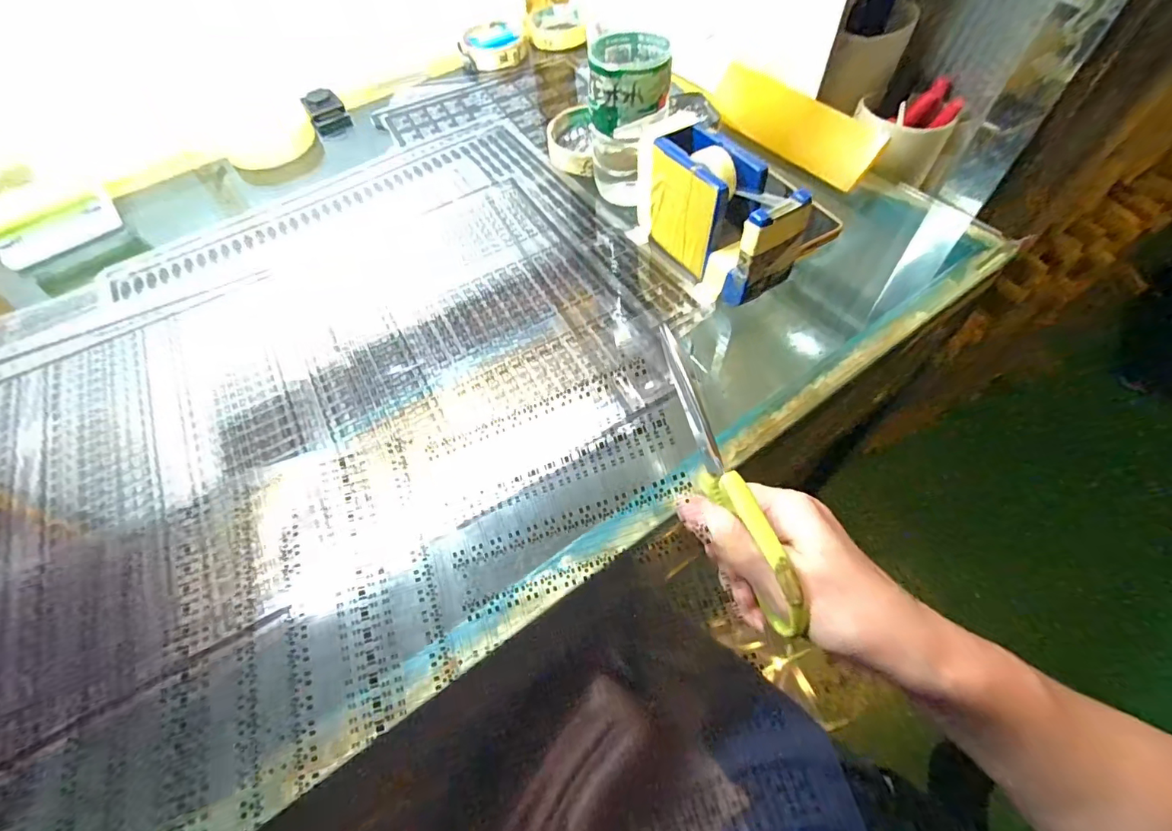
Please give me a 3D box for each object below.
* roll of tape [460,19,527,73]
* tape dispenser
[{"bbox_3d":[-0.117,-0.474,0.633,0.078,0.024,0.091,-4,57,1],"label":"roll of tape"},{"bbox_3d":[0.096,-0.145,0.367,0.054,0.081,0.139,-29,60,-15],"label":"tape dispenser"}]

